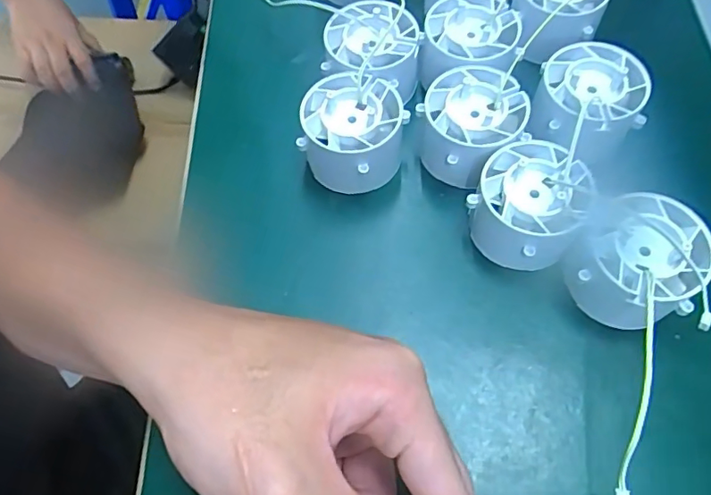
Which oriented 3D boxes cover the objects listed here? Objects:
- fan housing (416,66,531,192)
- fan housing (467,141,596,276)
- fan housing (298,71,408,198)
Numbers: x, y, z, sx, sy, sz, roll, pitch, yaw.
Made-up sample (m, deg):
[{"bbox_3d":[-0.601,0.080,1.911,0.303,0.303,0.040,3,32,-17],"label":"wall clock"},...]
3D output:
[{"bbox_3d":[0.056,-0.060,0.269,0.047,0.033,0.049,0,64,1],"label":"fan housing"},{"bbox_3d":[0.078,-0.020,0.247,0.046,0.035,0.047,27,68,14],"label":"fan housing"},{"bbox_3d":[-0.001,-0.056,0.272,0.049,0.035,0.045,0,64,1],"label":"fan housing"}]

